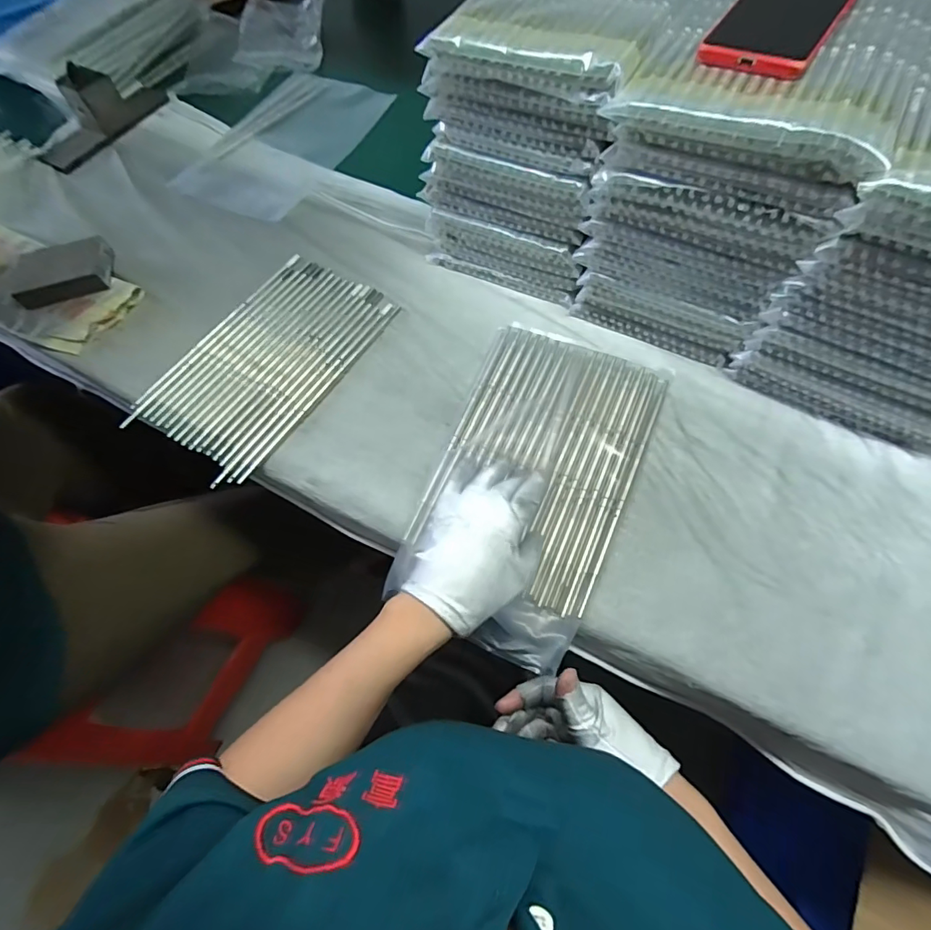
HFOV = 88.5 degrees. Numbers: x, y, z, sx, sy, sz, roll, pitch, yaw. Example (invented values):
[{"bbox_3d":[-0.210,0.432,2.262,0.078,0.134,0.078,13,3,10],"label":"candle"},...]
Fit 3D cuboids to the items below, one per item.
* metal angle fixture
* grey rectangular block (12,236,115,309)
[{"bbox_3d":[-0.541,-0.531,0.699,0.058,0.080,0.224,28,69,15],"label":"metal angle fixture"},{"bbox_3d":[-0.476,-0.229,0.570,0.108,0.020,0.080,-16,65,-5],"label":"grey rectangular block"}]

